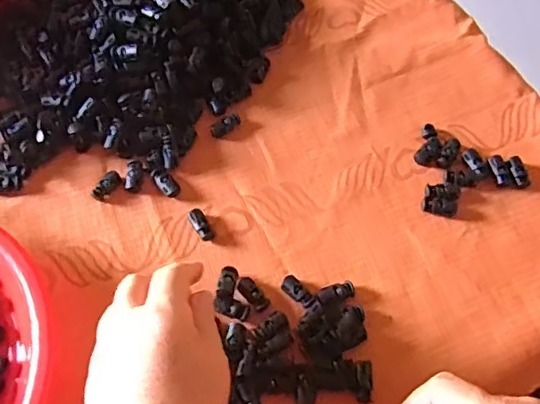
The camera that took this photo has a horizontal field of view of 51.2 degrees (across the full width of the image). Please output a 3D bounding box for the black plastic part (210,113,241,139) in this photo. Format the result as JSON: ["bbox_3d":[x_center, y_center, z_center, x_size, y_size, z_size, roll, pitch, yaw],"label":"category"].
[{"bbox_3d":[-0.040,-0.068,0.501,0.030,0.007,0.014,-40,69,-18],"label":"black plastic part"}]

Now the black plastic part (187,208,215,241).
[{"bbox_3d":[-0.055,0.018,0.451,0.012,0.008,0.028,-30,80,-14],"label":"black plastic part"}]

